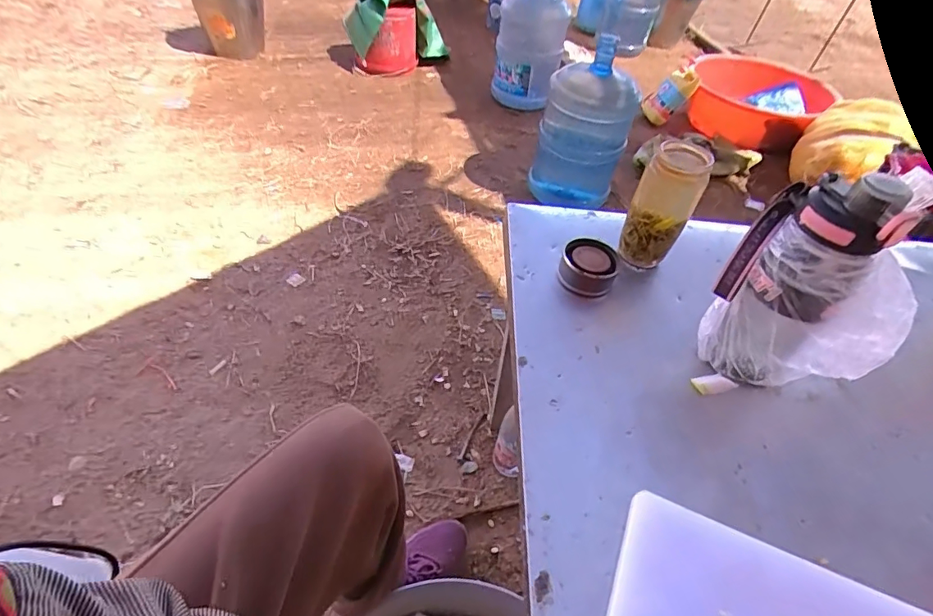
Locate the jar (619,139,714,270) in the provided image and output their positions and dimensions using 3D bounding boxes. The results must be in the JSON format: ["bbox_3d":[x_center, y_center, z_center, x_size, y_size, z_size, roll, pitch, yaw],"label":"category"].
[{"bbox_3d":[0.239,-0.120,0.611,0.066,0.158,0.057,27,50,18],"label":"jar"}]

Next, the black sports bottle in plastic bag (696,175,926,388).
[{"bbox_3d":[0.330,-0.008,0.470,0.164,0.220,0.078,26,50,17],"label":"black sports bottle in plastic bag"}]

